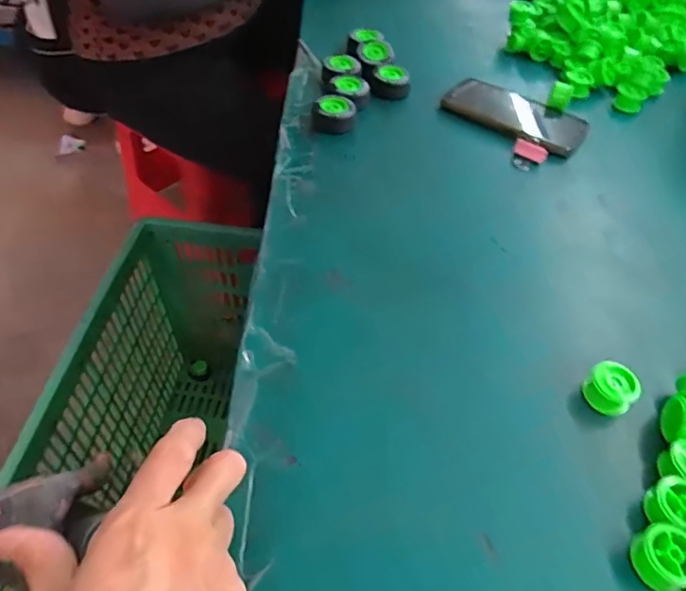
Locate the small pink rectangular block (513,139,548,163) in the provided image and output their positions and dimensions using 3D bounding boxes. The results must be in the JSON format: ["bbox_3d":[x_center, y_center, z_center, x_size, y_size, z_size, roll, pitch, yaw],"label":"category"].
[{"bbox_3d":[0.207,-0.160,0.600,0.036,0.014,0.014,21,50,-3],"label":"small pink rectangular block"}]

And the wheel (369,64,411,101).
[{"bbox_3d":[0.058,-0.259,0.666,0.046,0.020,0.056,12,50,7],"label":"wheel"}]

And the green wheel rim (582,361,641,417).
[{"bbox_3d":[0.201,0.072,0.411,0.034,0.031,0.029,35,56,24],"label":"green wheel rim"}]

